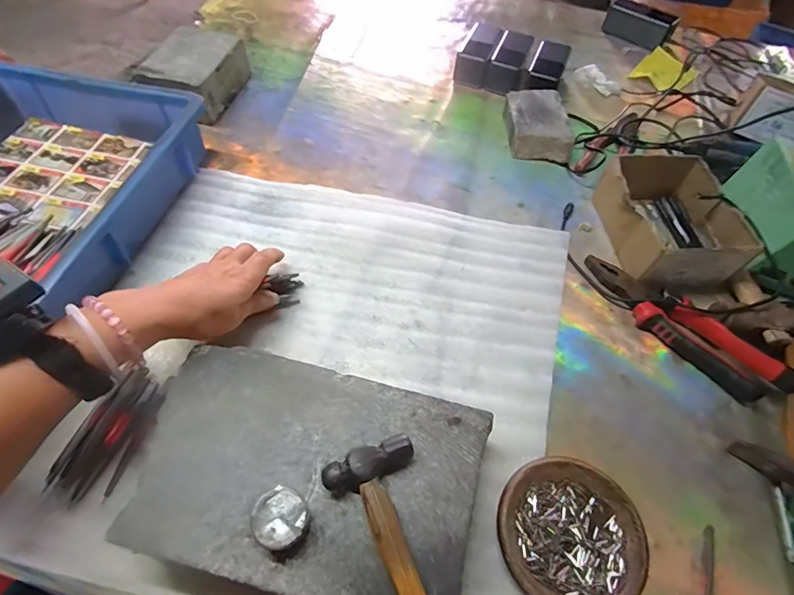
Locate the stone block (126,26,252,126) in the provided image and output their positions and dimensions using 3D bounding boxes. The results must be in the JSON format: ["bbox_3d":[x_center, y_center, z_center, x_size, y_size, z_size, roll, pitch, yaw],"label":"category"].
[{"bbox_3d":[-0.290,-0.320,0.613,0.096,0.064,0.160,11,55,3],"label":"stone block"}]

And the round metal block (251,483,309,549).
[{"bbox_3d":[-0.075,0.144,0.276,0.033,0.021,0.032,38,61,19],"label":"round metal block"}]

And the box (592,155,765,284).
[{"bbox_3d":[0.332,-0.096,0.517,0.132,0.064,0.165,1,55,-4],"label":"box"}]

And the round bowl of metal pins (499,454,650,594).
[{"bbox_3d":[0.136,0.189,0.336,0.109,0.019,0.111,32,58,17],"label":"round bowl of metal pins"}]

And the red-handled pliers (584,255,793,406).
[{"bbox_3d":[0.302,0.026,0.455,0.219,0.025,0.052,40,61,21],"label":"red-handled pliers"}]

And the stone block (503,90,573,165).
[{"bbox_3d":[0.208,-0.262,0.643,0.088,0.046,0.131,2,55,-4],"label":"stone block"}]

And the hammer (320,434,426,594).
[{"bbox_3d":[0.002,0.170,0.264,0.061,0.019,0.153,-13,57,-14],"label":"hammer"}]

